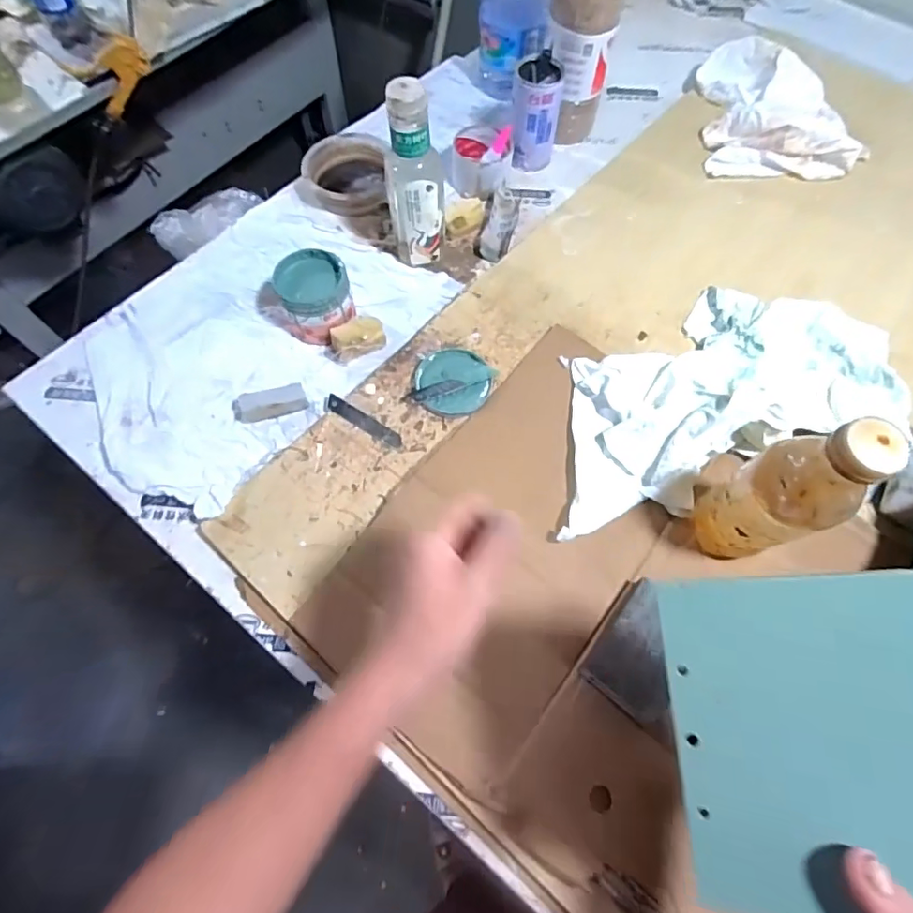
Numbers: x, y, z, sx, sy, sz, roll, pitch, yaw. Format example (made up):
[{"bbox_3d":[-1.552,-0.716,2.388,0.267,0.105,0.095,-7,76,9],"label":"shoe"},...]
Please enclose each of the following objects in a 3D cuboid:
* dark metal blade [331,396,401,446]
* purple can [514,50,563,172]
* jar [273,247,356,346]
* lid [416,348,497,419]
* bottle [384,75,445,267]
[{"bbox_3d":[-0.099,-0.038,0.559,0.096,0.004,0.017,30,70,12],"label":"dark metal blade"},{"bbox_3d":[0.107,-0.460,0.711,0.063,0.116,0.062,10,67,5],"label":"purple can"},{"bbox_3d":[-0.160,-0.184,0.603,0.077,0.064,0.084,0,67,0],"label":"jar"},{"bbox_3d":[-0.004,-0.085,0.576,0.082,0.014,0.084,0,67,0],"label":"lid"},{"bbox_3d":[-0.046,-0.308,0.590,0.064,0.195,0.054,-9,67,-4],"label":"bottle"}]

